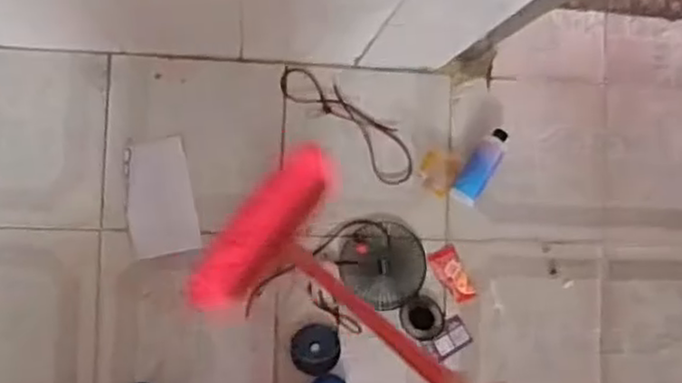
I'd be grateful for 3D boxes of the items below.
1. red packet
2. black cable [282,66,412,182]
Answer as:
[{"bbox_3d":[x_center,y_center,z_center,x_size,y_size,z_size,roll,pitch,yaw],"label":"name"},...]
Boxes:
[{"bbox_3d":[0.200,0.150,1.275,0.050,0.004,0.107,-27,93,-7],"label":"red packet"},{"bbox_3d":[0.016,-0.123,1.254,0.284,0.007,0.079,41,85,-6],"label":"black cable"}]

